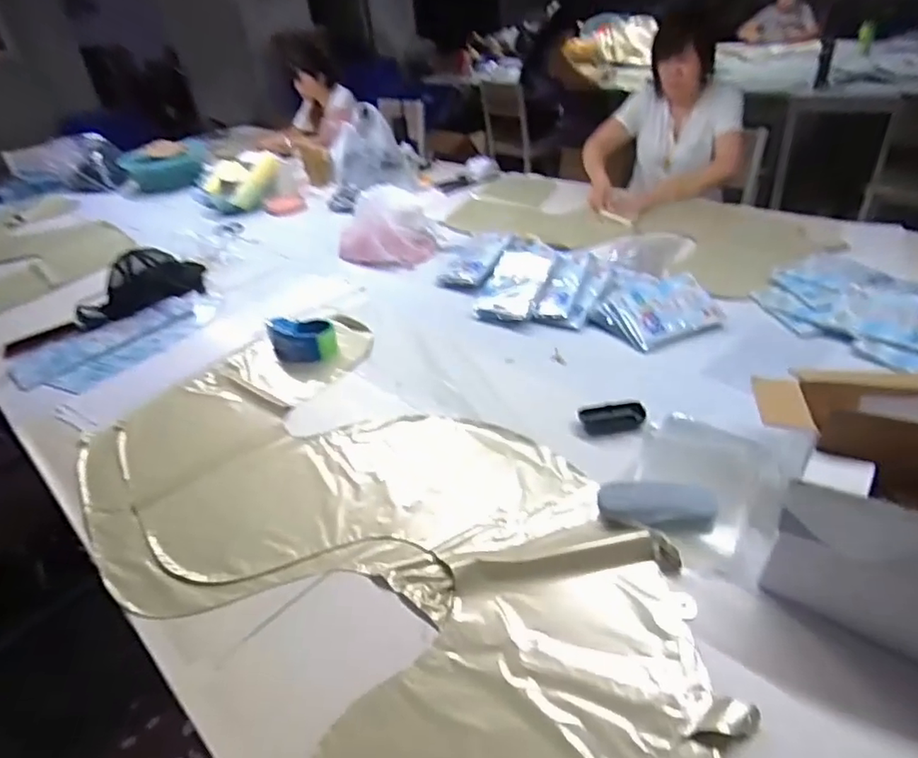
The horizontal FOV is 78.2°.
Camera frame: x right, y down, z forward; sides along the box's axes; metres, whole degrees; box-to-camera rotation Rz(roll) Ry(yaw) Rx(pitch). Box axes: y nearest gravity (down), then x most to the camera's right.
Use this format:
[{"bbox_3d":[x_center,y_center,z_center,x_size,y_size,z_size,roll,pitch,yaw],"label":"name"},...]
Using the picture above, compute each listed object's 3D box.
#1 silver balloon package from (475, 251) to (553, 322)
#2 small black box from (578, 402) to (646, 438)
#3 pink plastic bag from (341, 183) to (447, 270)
[{"bbox_3d":[0.131,-0.229,1.373,0.155,0.019,0.233,6,53,31],"label":"silver balloon package"},{"bbox_3d":[0.268,0.066,0.984,0.107,0.026,0.061,-8,34,-3],"label":"small black box"},{"bbox_3d":[-0.214,-0.464,1.700,0.306,0.190,0.157,-16,32,-1],"label":"pink plastic bag"}]

